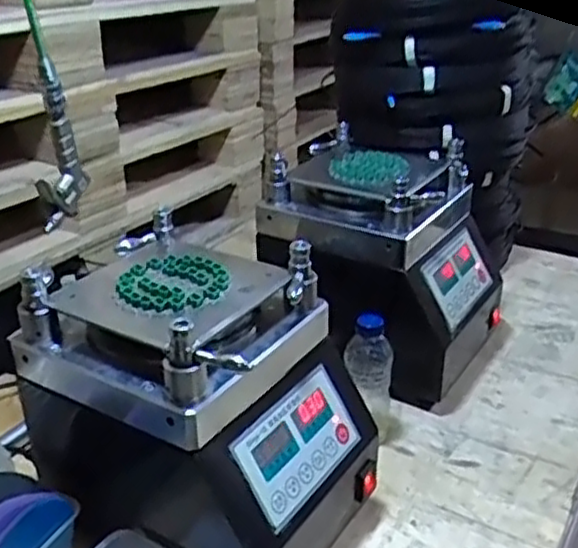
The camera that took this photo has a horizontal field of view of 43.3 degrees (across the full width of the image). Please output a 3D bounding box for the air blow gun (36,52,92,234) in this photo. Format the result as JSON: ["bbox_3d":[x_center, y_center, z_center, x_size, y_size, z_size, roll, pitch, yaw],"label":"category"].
[{"bbox_3d":[-0.250,-0.142,0.786,0.033,0.165,0.066,1,26,1],"label":"air blow gun"}]

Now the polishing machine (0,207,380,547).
[{"bbox_3d":[-0.082,0.137,0.721,0.278,0.281,0.219,16,31,30],"label":"polishing machine"}]

